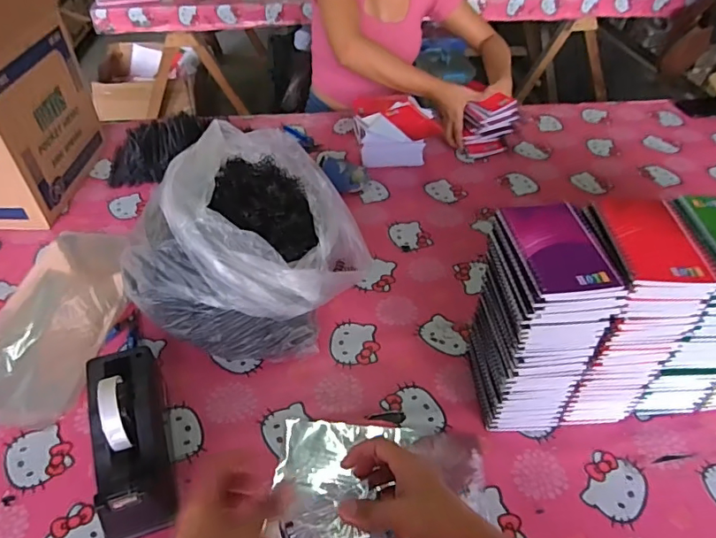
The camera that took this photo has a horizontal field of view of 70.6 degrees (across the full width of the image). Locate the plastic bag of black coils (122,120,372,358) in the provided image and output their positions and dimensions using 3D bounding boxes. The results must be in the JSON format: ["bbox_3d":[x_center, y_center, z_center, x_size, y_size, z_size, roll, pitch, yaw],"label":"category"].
[{"bbox_3d":[-0.152,-0.046,0.776,0.291,0.217,0.349,22,48,20],"label":"plastic bag of black coils"}]

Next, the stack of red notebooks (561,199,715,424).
[{"bbox_3d":[0.305,0.066,0.626,0.112,0.283,0.132,-5,45,-7],"label":"stack of red notebooks"}]

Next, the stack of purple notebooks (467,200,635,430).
[{"bbox_3d":[0.209,0.069,0.616,0.106,0.286,0.144,-5,45,-7],"label":"stack of purple notebooks"}]

